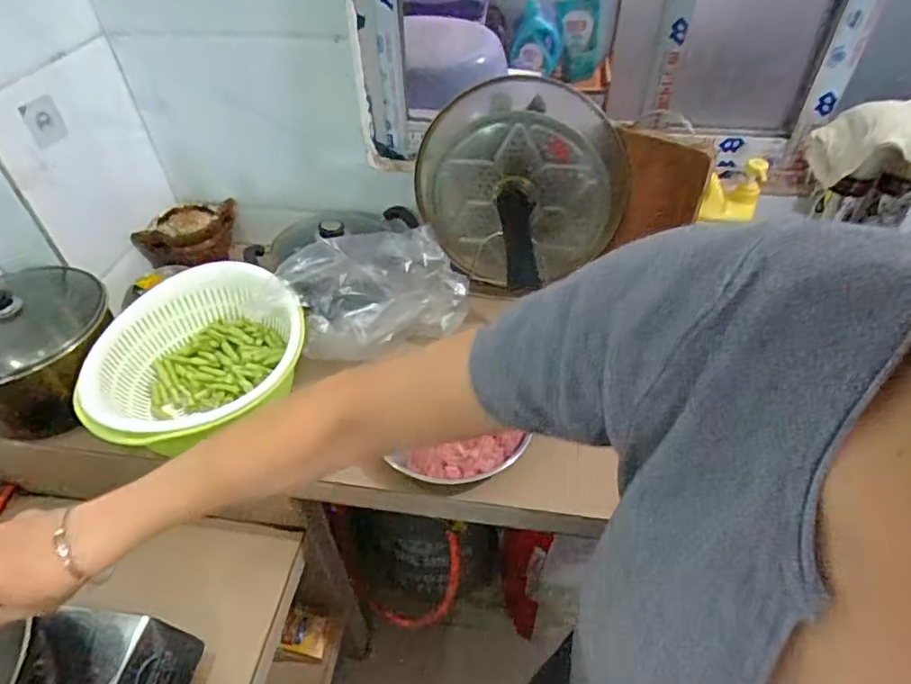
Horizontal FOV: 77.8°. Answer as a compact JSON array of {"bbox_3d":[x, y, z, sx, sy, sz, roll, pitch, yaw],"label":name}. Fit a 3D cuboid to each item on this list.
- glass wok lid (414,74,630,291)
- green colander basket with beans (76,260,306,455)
[{"bbox_3d":[0.103,-0.249,0.902,0.312,0.297,0.092,-3,46,-1],"label":"glass wok lid"},{"bbox_3d":[-0.335,0.036,0.755,0.269,0.124,0.256,-31,53,-26],"label":"green colander basket with beans"}]

